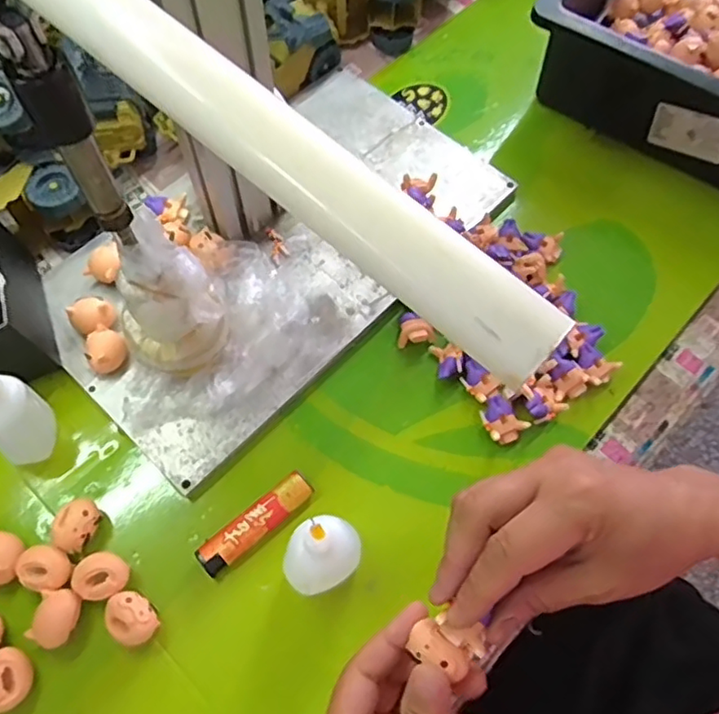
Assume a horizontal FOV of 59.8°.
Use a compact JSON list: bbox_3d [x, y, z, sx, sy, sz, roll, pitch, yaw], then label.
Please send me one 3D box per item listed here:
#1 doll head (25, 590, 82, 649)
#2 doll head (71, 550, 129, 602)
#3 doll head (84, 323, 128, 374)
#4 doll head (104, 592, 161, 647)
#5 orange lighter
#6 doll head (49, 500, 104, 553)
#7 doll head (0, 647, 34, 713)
[{"bbox_3d":[-0.175,0.152,0.363,0.022,0.019,0.030,15,65,6],"label":"doll head"},{"bbox_3d":[-0.153,0.131,0.374,0.030,0.020,0.027,23,66,10],"label":"doll head"},{"bbox_3d":[-0.176,-0.003,0.434,0.027,0.023,0.028,39,70,16],"label":"doll head"},{"bbox_3d":[-0.131,0.152,0.363,0.031,0.024,0.024,40,70,16],"label":"doll head"},{"bbox_3d":[-0.065,0.104,0.395,0.080,0.010,0.020,-38,71,-17],"label":"orange lighter"},{"bbox_3d":[-0.174,0.105,0.389,0.022,0.022,0.031,25,67,10],"label":"doll head"},{"bbox_3d":[-0.196,0.180,0.348,0.026,0.021,0.027,-42,72,-18],"label":"doll head"}]

